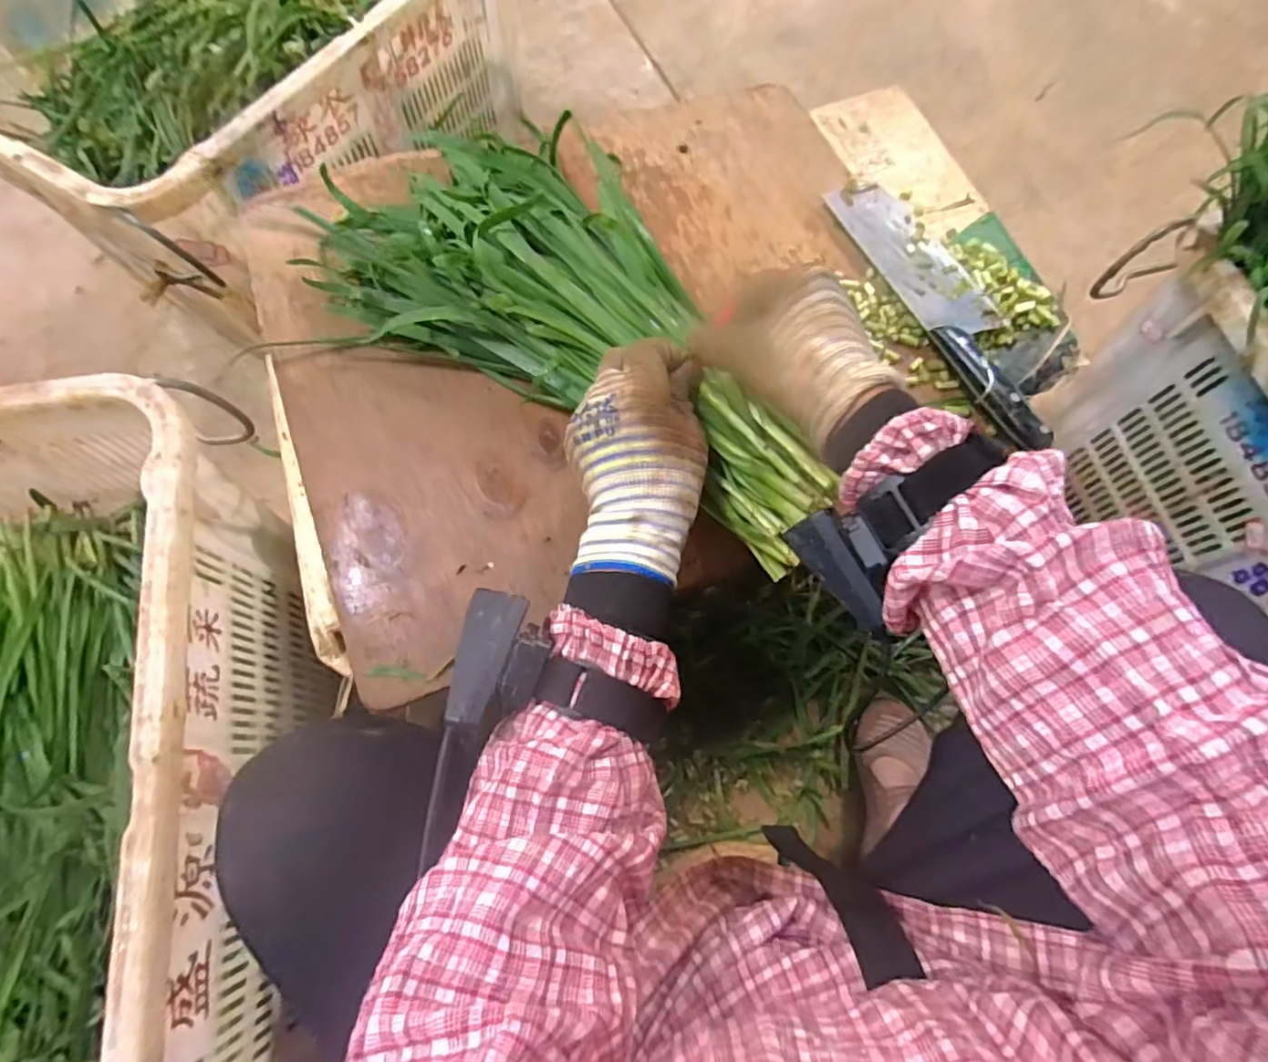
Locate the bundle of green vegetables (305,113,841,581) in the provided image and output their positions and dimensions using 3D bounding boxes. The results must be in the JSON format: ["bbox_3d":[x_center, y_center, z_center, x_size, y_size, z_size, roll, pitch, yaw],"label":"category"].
[{"bbox_3d":[-0.044,-0.146,0.429,0.436,0.099,0.181,38,74,15],"label":"bundle of green vegetables"}]

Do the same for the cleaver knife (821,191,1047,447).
[{"bbox_3d":[0.254,-0.187,0.476,0.072,0.024,0.271,-21,71,-9],"label":"cleaver knife"}]

